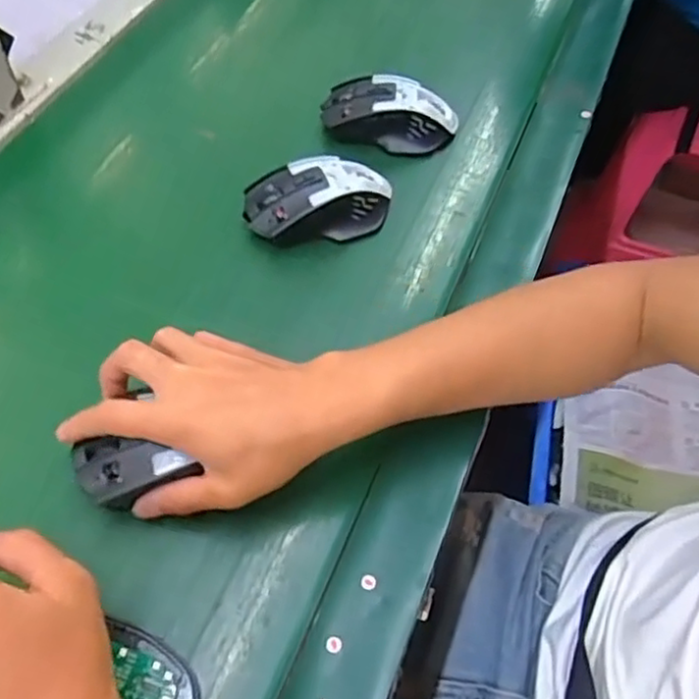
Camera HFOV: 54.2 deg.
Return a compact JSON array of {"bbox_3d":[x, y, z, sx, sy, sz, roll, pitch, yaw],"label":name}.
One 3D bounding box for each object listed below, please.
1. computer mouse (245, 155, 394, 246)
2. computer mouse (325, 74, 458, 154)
[{"bbox_3d":[-0.023,-0.117,0.528,0.112,0.035,0.064,-13,58,-11],"label":"computer mouse"},{"bbox_3d":[0.034,-0.202,0.587,0.117,0.039,0.057,9,57,4],"label":"computer mouse"}]

